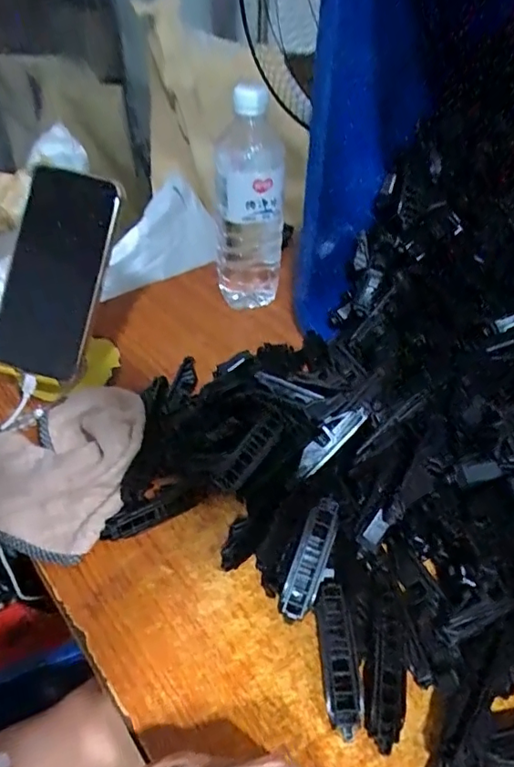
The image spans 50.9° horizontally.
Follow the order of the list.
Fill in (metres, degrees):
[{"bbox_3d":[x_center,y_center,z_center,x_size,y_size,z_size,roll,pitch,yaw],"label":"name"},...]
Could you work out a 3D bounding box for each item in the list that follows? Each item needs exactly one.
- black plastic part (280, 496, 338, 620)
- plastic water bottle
[{"bbox_3d":[0.037,0.110,0.341,0.023,0.010,0.075,17,73,16],"label":"black plastic part"},{"bbox_3d":[-0.009,-0.187,0.561,0.069,0.208,0.076,-2,42,-4],"label":"plastic water bottle"}]

